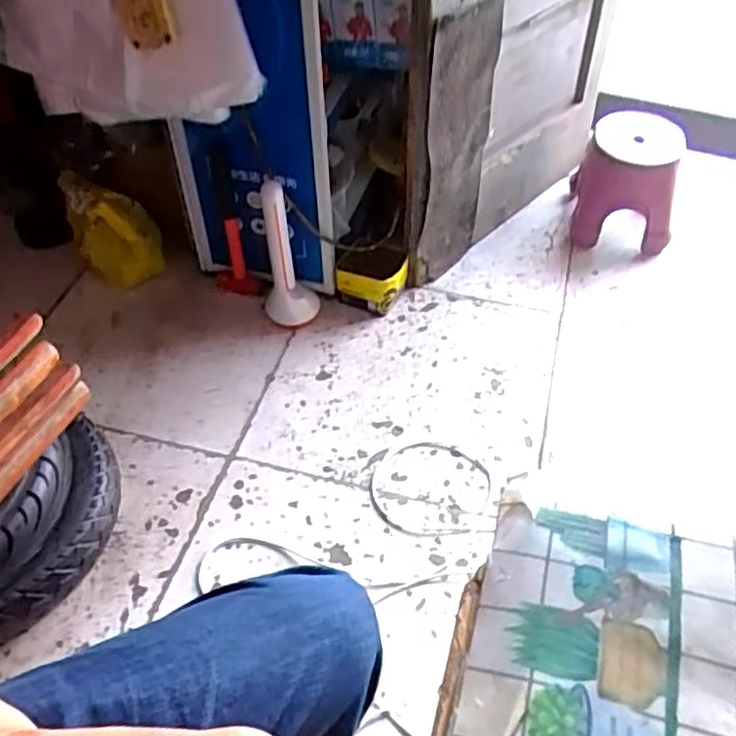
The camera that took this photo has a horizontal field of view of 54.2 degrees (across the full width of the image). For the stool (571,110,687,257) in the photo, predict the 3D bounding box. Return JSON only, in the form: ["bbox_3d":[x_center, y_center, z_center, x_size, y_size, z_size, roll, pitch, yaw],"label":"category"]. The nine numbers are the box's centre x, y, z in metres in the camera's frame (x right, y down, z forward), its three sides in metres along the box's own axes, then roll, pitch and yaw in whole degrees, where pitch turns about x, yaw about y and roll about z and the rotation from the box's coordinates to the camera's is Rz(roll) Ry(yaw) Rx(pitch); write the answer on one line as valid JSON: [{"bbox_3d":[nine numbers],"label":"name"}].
[{"bbox_3d":[0.539,-0.375,1.502,0.193,0.227,0.177,9,48,9],"label":"stool"}]

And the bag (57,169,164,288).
[{"bbox_3d":[-0.541,-0.285,1.508,0.197,0.240,0.061,16,50,14],"label":"bag"}]

